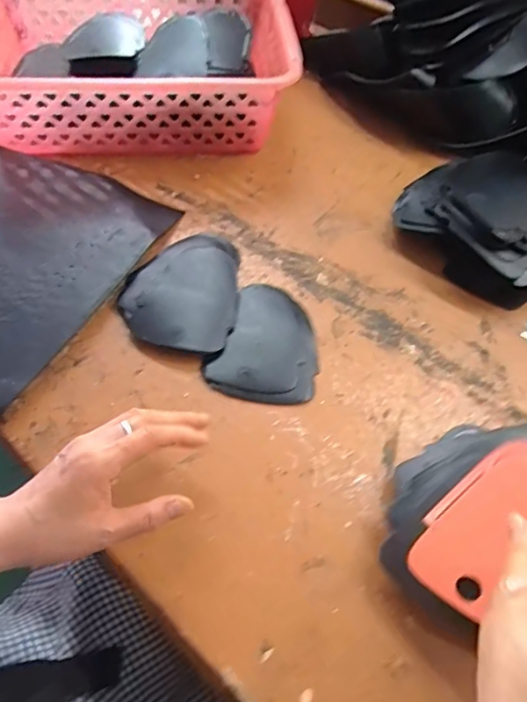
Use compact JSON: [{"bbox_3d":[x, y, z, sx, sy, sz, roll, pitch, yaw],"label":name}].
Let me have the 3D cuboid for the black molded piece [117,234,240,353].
[{"bbox_3d":[-0.087,-0.070,0.569,0.117,0.018,0.159,5,55,2],"label":"black molded piece"}]

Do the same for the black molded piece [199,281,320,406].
[{"bbox_3d":[0.006,-0.009,0.539,0.102,0.007,0.137,11,55,6],"label":"black molded piece"}]

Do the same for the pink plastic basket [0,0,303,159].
[{"bbox_3d":[-0.182,-0.419,0.753,0.416,0.129,0.355,-6,55,-6],"label":"pink plastic basket"}]

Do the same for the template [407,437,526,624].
[{"bbox_3d":[0.171,0.124,0.380,0.137,0.008,0.085,-42,37,-4],"label":"template"}]

